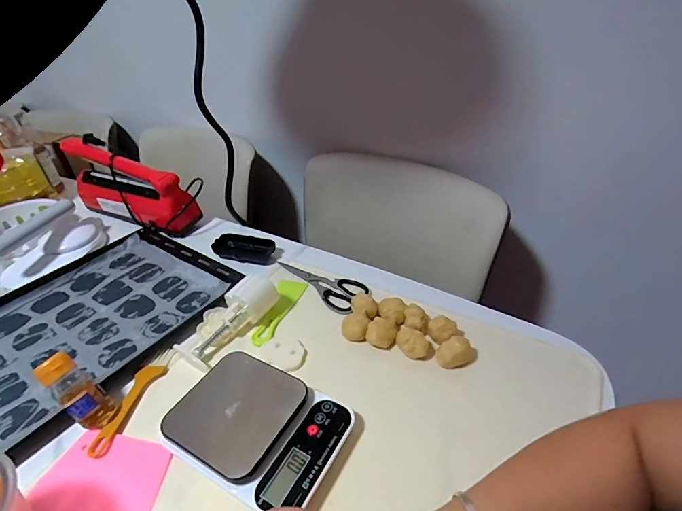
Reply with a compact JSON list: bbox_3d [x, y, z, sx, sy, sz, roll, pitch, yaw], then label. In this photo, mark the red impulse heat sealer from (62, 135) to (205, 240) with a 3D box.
[{"bbox_3d":[-0.431,-0.151,0.813,0.298,0.142,0.100,19,41,26],"label":"red impulse heat sealer"}]

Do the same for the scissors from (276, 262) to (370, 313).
[{"bbox_3d":[-0.030,0.038,0.645,0.066,0.012,0.171,-30,44,-32],"label":"scissors"}]

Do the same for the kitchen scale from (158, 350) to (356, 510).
[{"bbox_3d":[-0.089,0.185,0.424,0.176,0.034,0.128,16,40,24],"label":"kitchen scale"}]

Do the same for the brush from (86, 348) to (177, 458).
[{"bbox_3d":[-0.250,0.172,0.477,0.033,0.008,0.143,5,37,11],"label":"brush"}]

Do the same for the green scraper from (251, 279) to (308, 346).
[{"bbox_3d":[-0.097,0.083,0.592,0.047,0.014,0.140,9,38,16],"label":"green scraper"}]

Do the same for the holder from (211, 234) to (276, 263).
[{"bbox_3d":[-0.175,-0.015,0.710,0.107,0.022,0.057,4,37,10],"label":"holder"}]

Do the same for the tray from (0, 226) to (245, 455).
[{"bbox_3d":[-0.397,0.088,0.596,0.308,0.023,0.394,23,44,31],"label":"tray"}]

